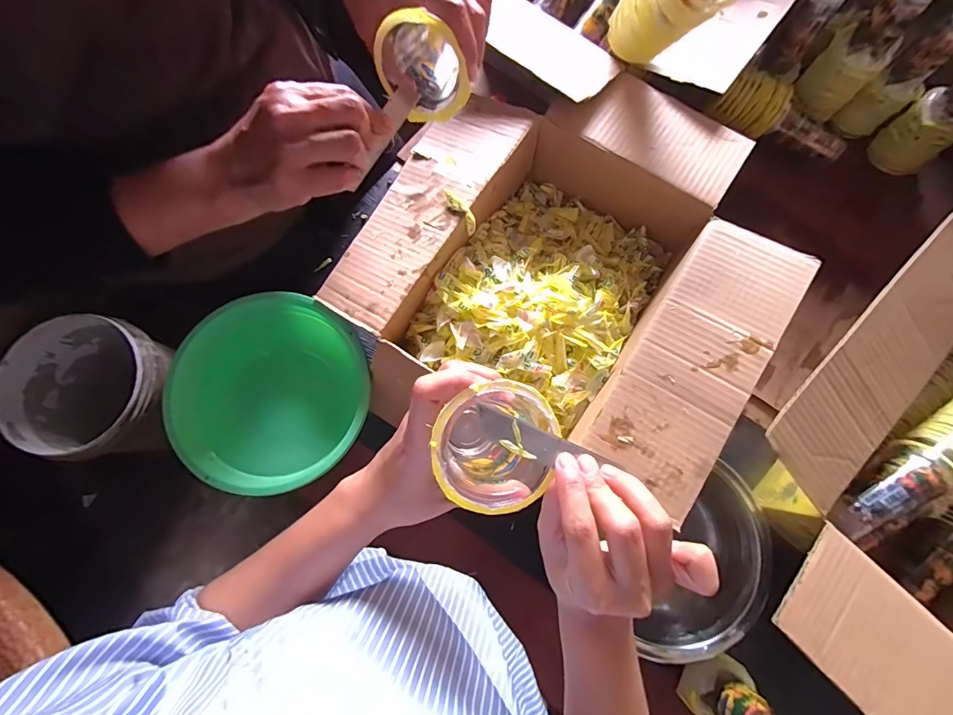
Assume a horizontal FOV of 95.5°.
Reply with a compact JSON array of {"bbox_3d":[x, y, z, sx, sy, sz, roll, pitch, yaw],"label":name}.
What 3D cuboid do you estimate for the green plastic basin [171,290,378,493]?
[{"bbox_3d":[-0.246,0.038,0.525,0.211,0.058,0.220,0,79,0],"label":"green plastic basin"}]

